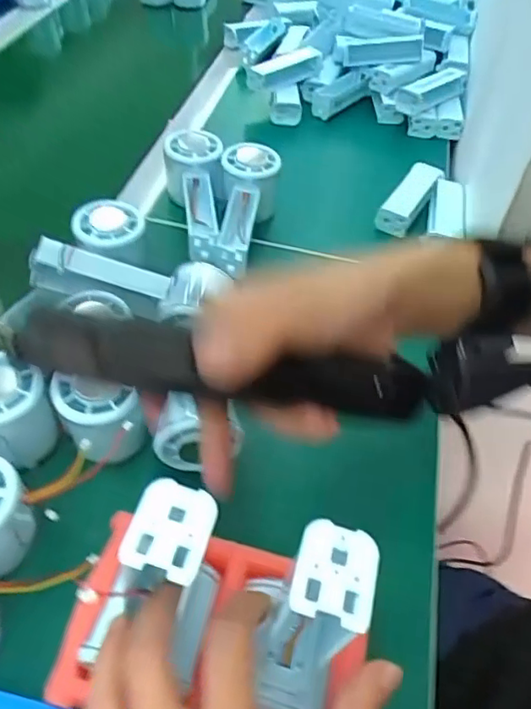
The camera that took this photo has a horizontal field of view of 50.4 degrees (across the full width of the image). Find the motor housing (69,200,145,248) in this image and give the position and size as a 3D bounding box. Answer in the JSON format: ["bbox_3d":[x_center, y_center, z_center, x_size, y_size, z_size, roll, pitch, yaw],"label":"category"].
[{"bbox_3d":[-0.130,-0.109,0.464,0.055,0.012,0.055,8,49,2],"label":"motor housing"}]

